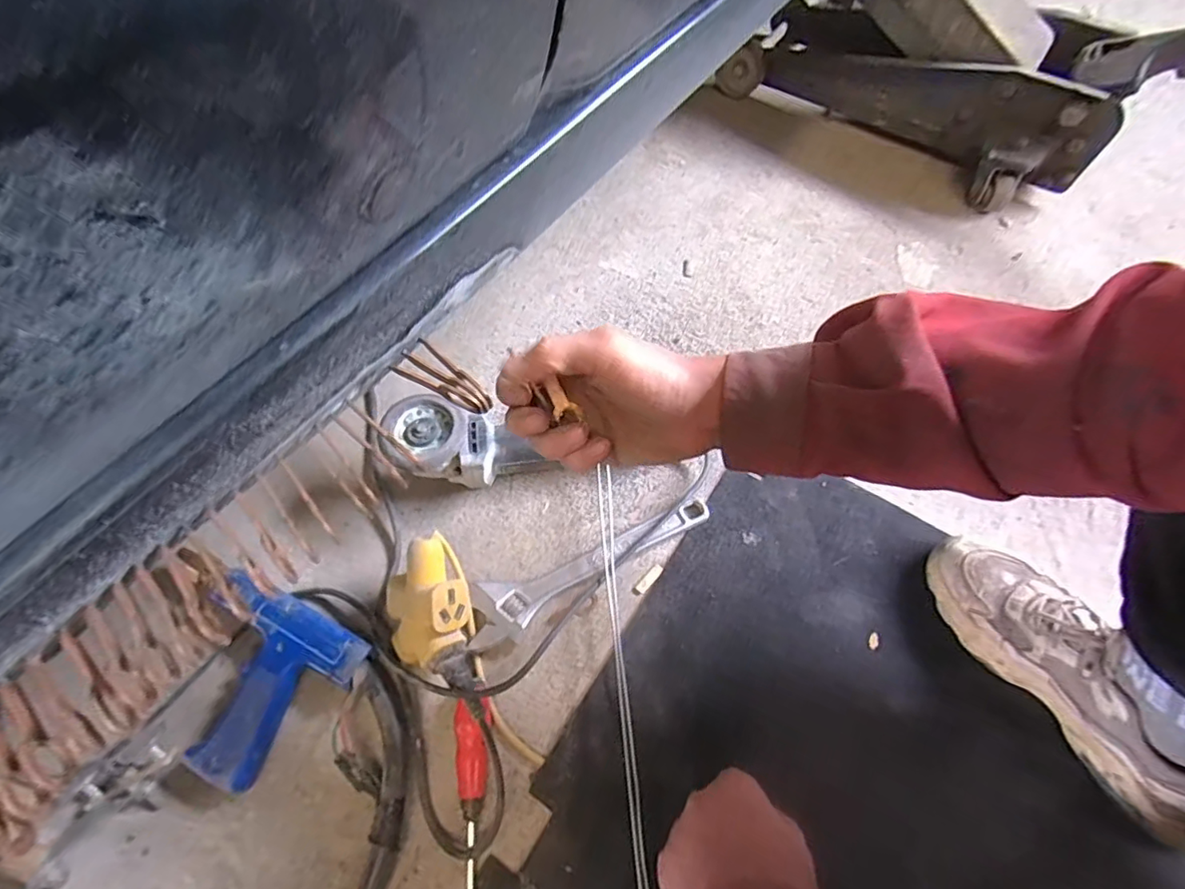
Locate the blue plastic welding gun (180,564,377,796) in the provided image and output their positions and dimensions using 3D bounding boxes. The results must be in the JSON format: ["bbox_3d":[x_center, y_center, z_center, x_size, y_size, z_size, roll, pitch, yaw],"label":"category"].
[{"bbox_3d":[-0.295,0.232,0.500,0.114,0.046,0.153,26,66,13],"label":"blue plastic welding gun"}]

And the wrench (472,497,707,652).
[{"bbox_3d":[-0.002,0.121,0.559,0.273,0.020,0.059,-27,66,-13],"label":"wrench"}]

